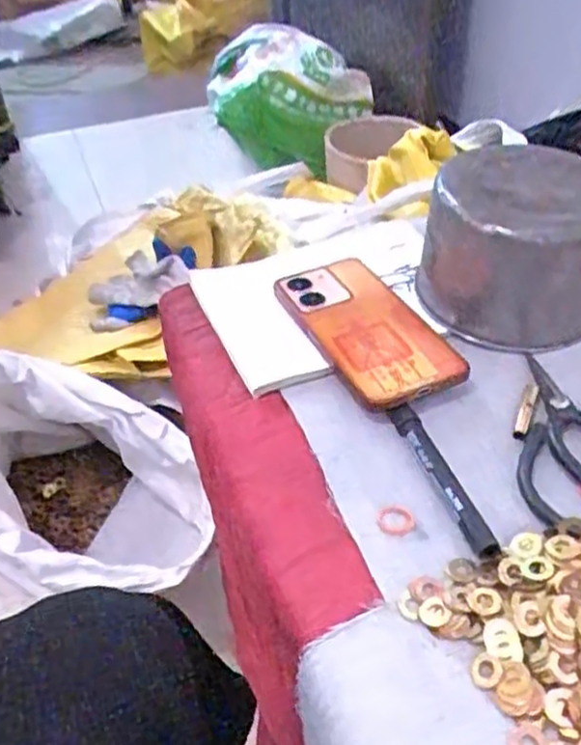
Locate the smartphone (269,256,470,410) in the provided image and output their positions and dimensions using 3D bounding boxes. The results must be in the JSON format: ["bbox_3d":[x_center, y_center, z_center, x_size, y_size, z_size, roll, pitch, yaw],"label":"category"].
[{"bbox_3d":[0.051,-0.034,0.523,0.069,0.015,0.158,-30,49,-8],"label":"smartphone"}]

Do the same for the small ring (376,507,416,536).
[{"bbox_3d":[0.061,0.087,0.423,0.021,0.007,0.016,0,42,4],"label":"small ring"}]

